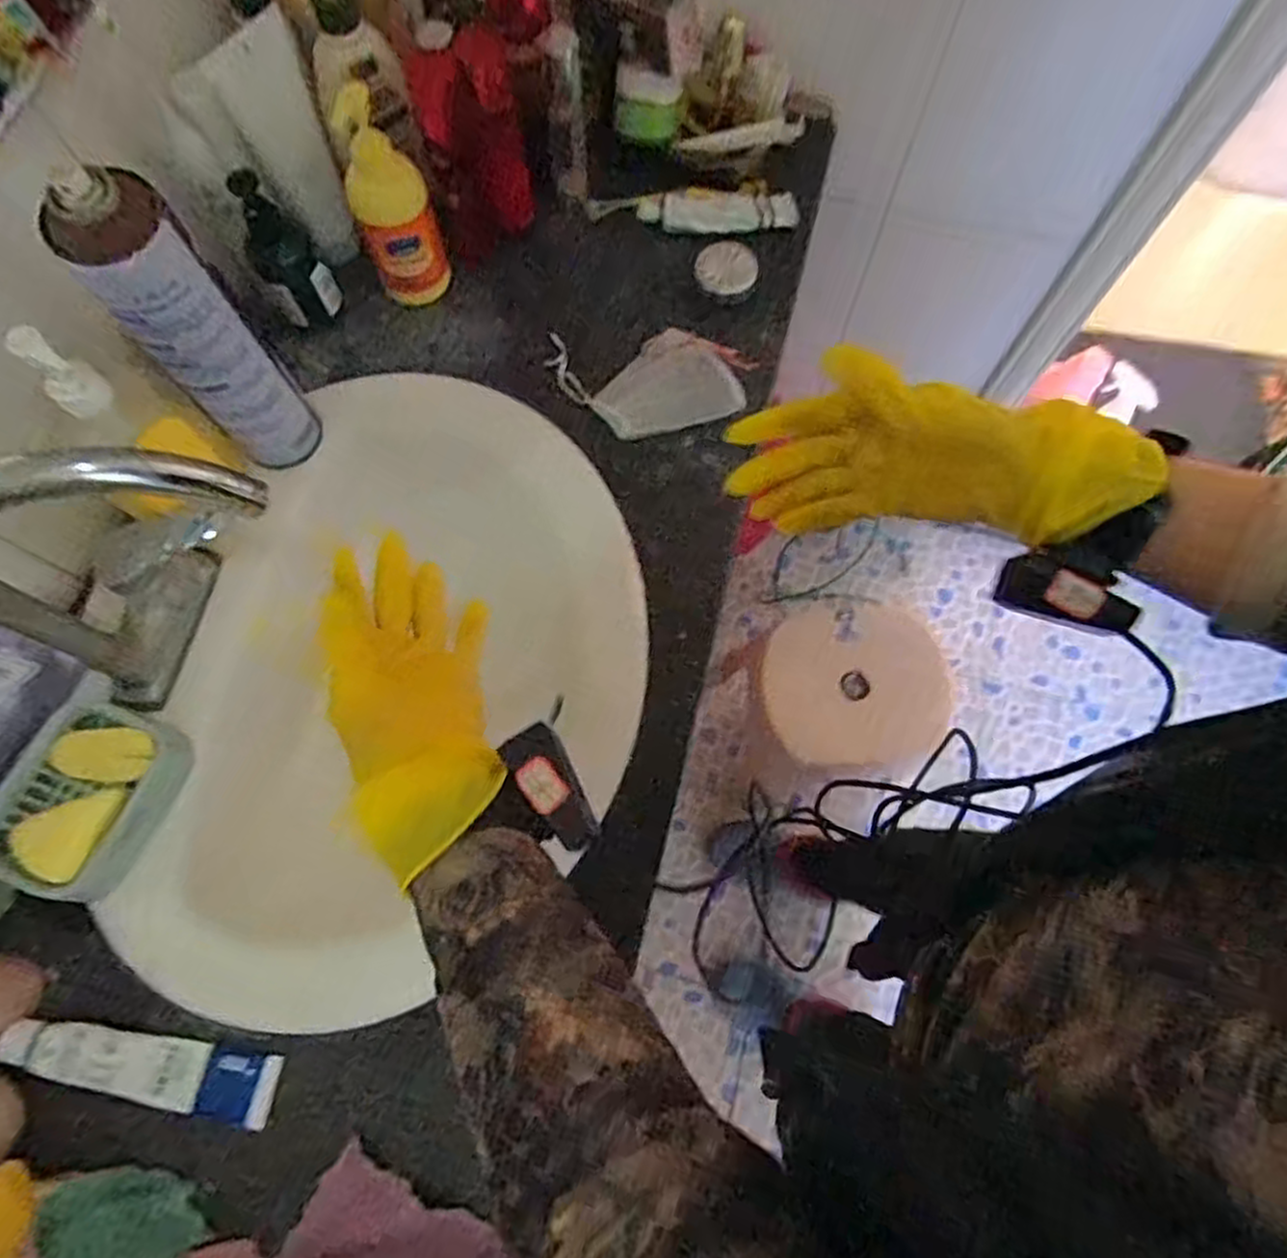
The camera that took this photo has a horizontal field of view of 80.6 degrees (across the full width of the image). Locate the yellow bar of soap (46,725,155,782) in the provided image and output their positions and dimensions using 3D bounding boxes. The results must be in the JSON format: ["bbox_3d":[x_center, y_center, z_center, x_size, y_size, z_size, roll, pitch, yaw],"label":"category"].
[{"bbox_3d":[-0.376,0.087,0.530,0.066,0.016,0.036,3,73,1],"label":"yellow bar of soap"}]

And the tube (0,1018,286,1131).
[{"bbox_3d":[-0.330,0.287,0.498,0.177,0.020,0.041,11,73,4],"label":"tube"}]

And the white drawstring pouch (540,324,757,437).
[{"bbox_3d":[0.009,-0.217,0.663,0.167,0.016,0.096,-7,73,-2],"label":"white drawstring pouch"}]

